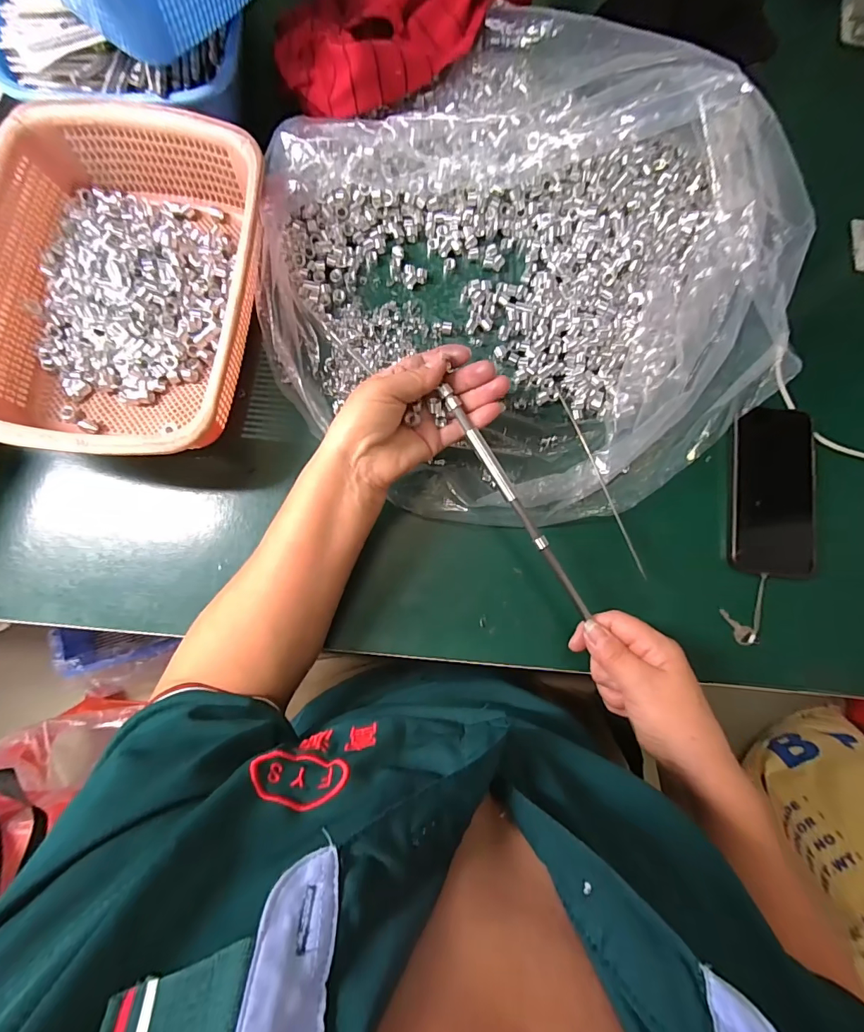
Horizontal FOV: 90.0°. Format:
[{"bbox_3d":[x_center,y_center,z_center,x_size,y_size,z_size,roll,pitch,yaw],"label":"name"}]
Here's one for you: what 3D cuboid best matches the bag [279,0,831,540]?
[{"bbox_3d":[0.079,-0.218,0.376,0.451,0.127,0.437,-9,83,-5],"label":"bag"}]

